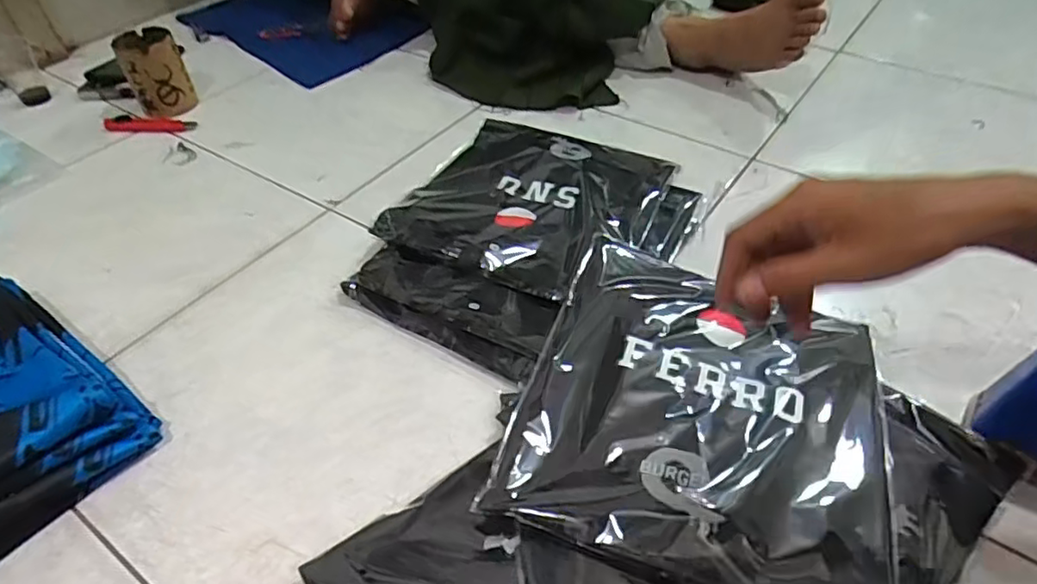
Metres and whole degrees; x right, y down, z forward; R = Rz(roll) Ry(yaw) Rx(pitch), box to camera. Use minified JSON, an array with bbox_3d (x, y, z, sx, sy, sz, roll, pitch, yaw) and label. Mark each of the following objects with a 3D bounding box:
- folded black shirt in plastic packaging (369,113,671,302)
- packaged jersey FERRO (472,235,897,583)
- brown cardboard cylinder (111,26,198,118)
[{"bbox_3d":[0.016,-0.123,0.764,0.274,0.026,0.319,18,49,18],"label":"folded black shirt in plastic packaging"},{"bbox_3d":[0.161,0.089,0.540,0.284,0.023,0.315,13,47,14],"label":"packaged jersey FERRO"},{"bbox_3d":[-0.567,-0.349,0.977,0.084,0.121,0.082,-31,52,-26],"label":"brown cardboard cylinder"}]

